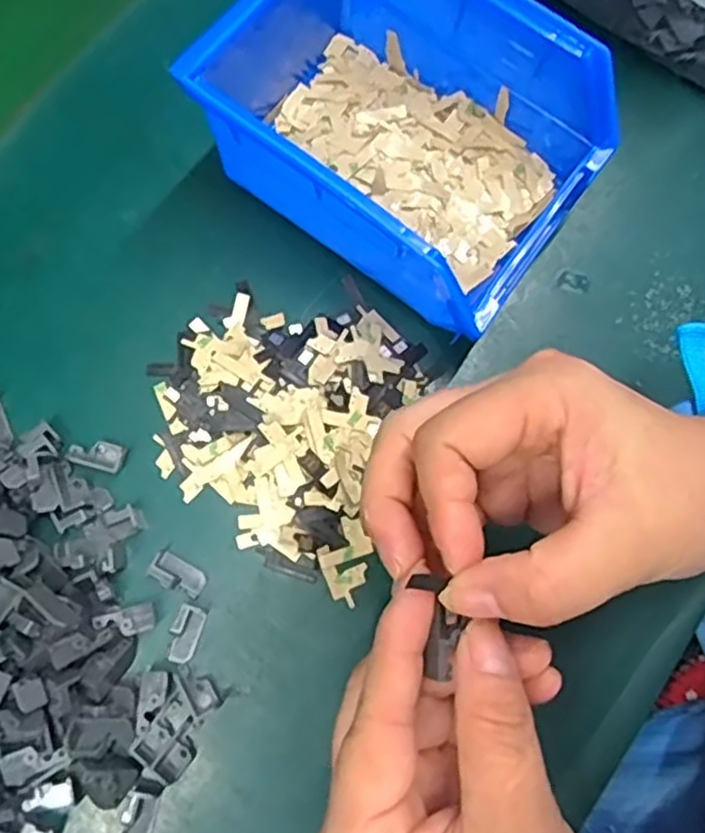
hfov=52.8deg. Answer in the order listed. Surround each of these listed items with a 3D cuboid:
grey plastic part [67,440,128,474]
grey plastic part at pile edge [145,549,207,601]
[{"bbox_3d":[-0.101,0.015,0.280,0.021,0.004,0.012,16,77,3],"label":"grey plastic part"},{"bbox_3d":[-0.068,0.061,0.274,0.021,0.010,0.011,30,78,6],"label":"grey plastic part at pile edge"}]

